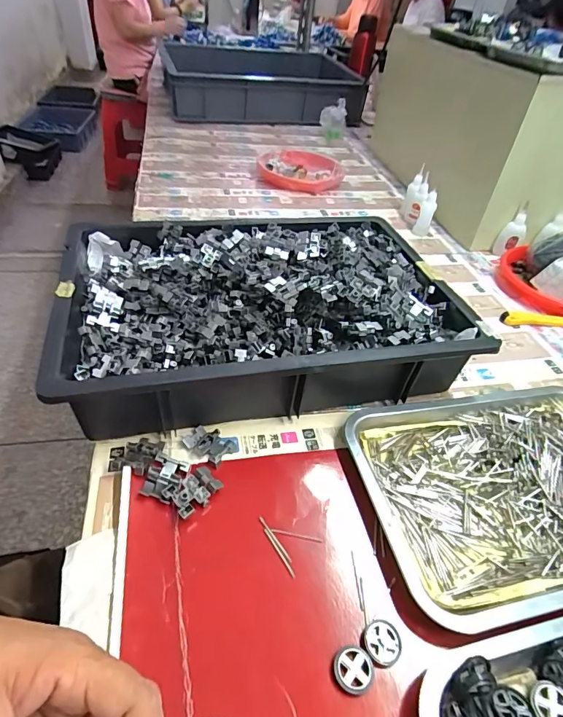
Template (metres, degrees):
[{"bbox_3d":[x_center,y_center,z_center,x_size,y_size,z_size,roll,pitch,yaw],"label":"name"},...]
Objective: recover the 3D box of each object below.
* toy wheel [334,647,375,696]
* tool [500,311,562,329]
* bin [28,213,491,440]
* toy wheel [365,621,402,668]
[{"bbox_3d":[0.050,0.214,0.289,0.027,0.005,0.027,4,41,-3],"label":"toy wheel"},{"bbox_3d":[0.390,-0.058,0.631,0.123,0.012,0.032,0,44,-7],"label":"tool"},{"bbox_3d":[-0.022,-0.066,0.511,0.438,0.102,0.306,-6,43,-15],"label":"bin"},{"bbox_3d":[0.073,0.205,0.303,0.025,0.004,0.028,8,41,1],"label":"toy wheel"}]

